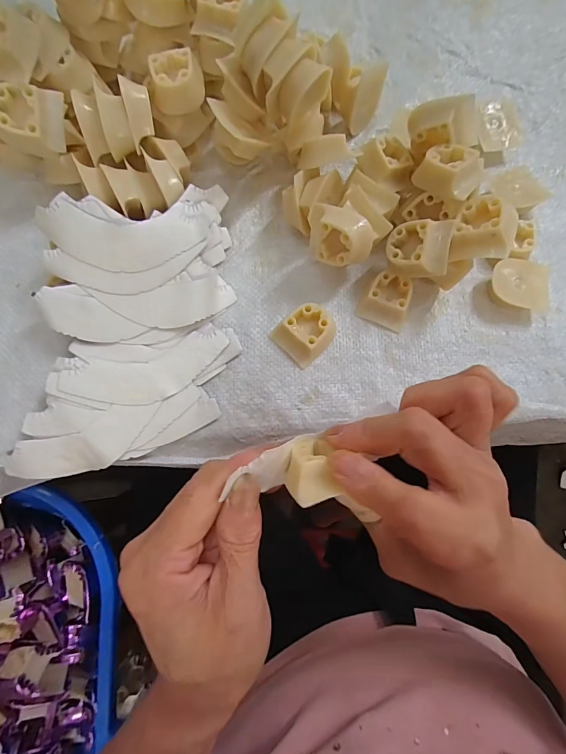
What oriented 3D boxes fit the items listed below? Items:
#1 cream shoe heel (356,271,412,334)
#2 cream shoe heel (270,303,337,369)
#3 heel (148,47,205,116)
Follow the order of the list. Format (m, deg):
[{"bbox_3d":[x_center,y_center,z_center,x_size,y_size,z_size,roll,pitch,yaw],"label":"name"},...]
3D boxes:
[{"bbox_3d":[0.081,-0.059,0.289,0.035,0.017,0.036,25,78,4],"label":"cream shoe heel"},{"bbox_3d":[0.017,-0.034,0.281,0.036,0.019,0.043,44,80,8],"label":"cream shoe heel"},{"bbox_3d":[-0.076,-0.213,0.271,0.037,0.023,0.034,-13,80,-4],"label":"heel"}]

